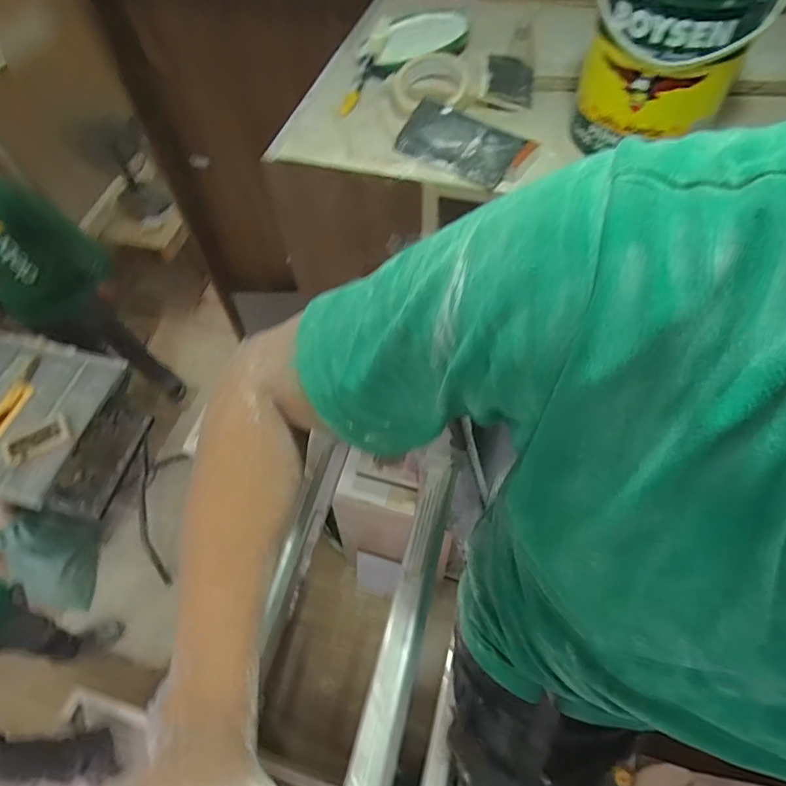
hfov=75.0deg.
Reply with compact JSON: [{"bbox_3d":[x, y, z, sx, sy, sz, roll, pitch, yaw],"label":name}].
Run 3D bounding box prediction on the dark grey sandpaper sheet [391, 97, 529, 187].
[{"bbox_3d":[0.085,-0.323,0.661,0.146,0.016,0.076,27,95,7],"label":"dark grey sandpaper sheet"}]

